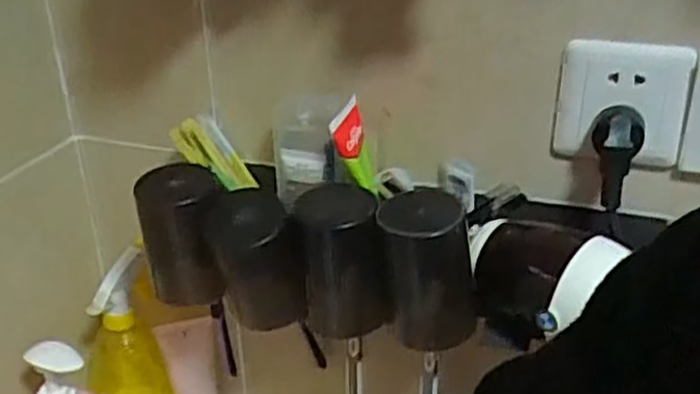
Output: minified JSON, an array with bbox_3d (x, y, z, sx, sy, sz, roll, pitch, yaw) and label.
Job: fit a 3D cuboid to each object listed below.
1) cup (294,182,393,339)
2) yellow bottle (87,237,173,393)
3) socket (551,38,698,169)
[{"bbox_3d":[-0.005,0.054,0.561,0.064,0.106,0.070,-1,27,0],"label":"cup"},{"bbox_3d":[-0.220,0.156,0.745,0.072,0.222,0.057,-12,29,-20],"label":"yellow bottle"},{"bbox_3d":[0.192,-0.066,0.528,0.087,0.087,0.013,13,30,25],"label":"socket"}]

